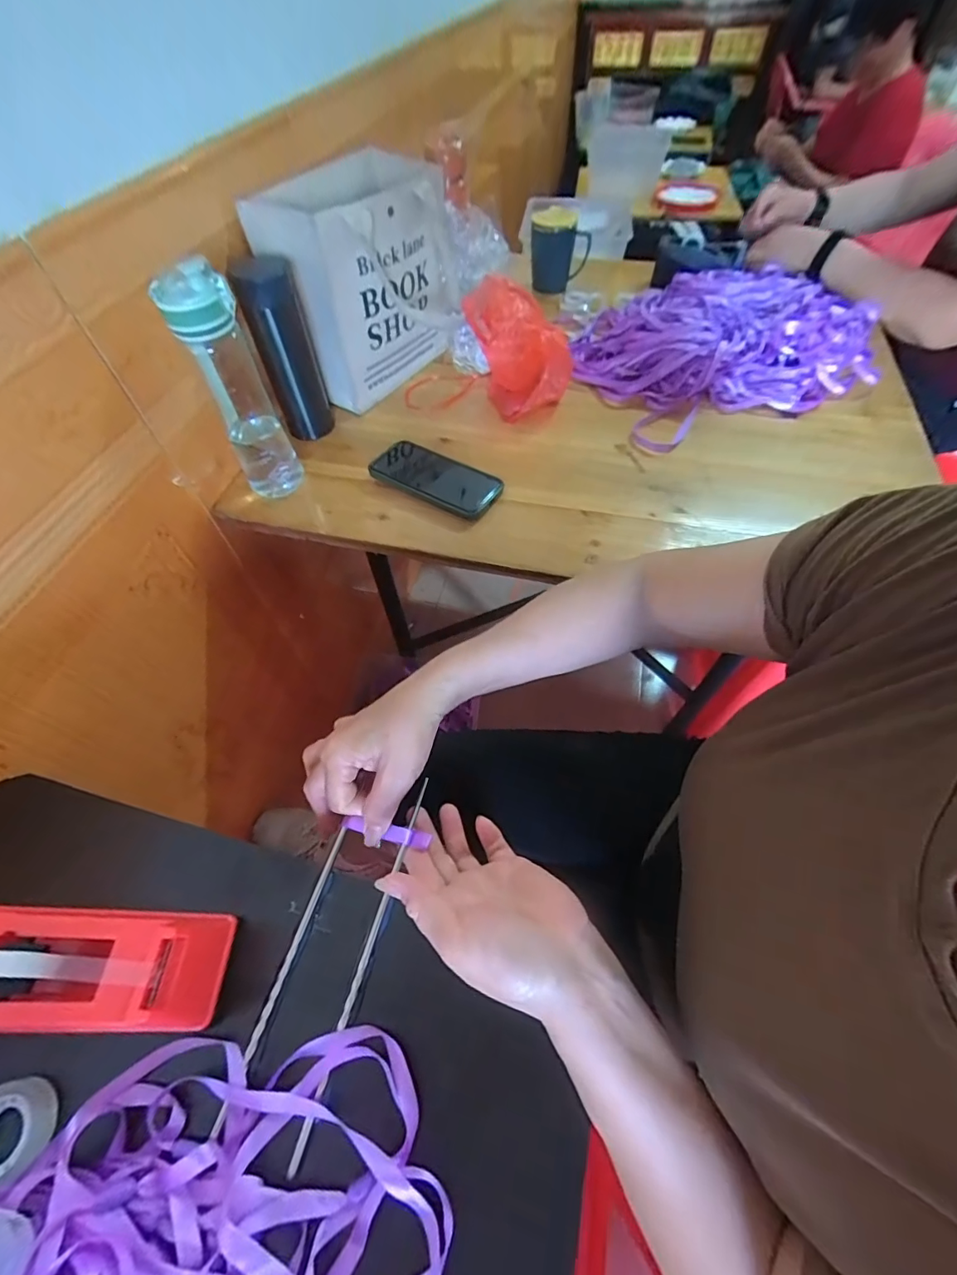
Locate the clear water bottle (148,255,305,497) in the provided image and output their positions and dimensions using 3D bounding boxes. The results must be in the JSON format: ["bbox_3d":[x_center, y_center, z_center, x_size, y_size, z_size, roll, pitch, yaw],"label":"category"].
[{"bbox_3d":[-0.264,-0.267,0.529,0.067,0.237,0.061,-17,57,-9],"label":"clear water bottle"}]

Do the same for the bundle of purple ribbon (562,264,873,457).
[{"bbox_3d":[0.381,-0.472,0.731,0.499,0.078,0.365,-22,59,-12],"label":"bundle of purple ribbon"}]

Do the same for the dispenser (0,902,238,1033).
[{"bbox_3d":[-0.237,0.196,0.286,0.154,0.071,0.061,0,57,2],"label":"dispenser"}]

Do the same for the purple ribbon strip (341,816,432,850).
[{"bbox_3d":[-0.068,0.144,0.353,0.062,0.006,0.011,8,55,6],"label":"purple ribbon strip"}]

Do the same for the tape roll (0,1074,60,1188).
[{"bbox_3d":[-0.269,0.282,0.272,0.047,0.017,0.038,35,65,22],"label":"tape roll"}]

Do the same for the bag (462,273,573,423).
[{"bbox_3d":[0.055,-0.391,0.645,0.094,0.137,0.135,-30,60,-16],"label":"bag"}]

